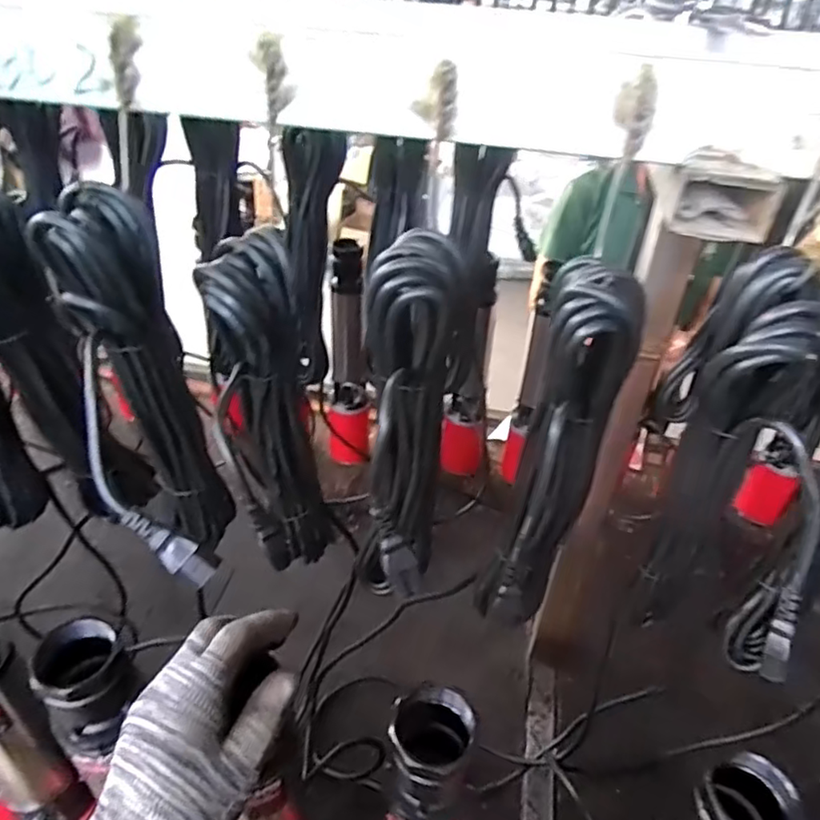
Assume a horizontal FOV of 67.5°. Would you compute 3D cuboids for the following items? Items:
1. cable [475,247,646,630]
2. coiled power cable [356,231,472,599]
[{"bbox_3d":[0.099,0.037,0.419,0.052,0.246,0.122,16,39,15],"label":"cable"},{"bbox_3d":[-0.003,0.041,0.489,0.067,0.352,0.061,1,37,-4],"label":"coiled power cable"}]

